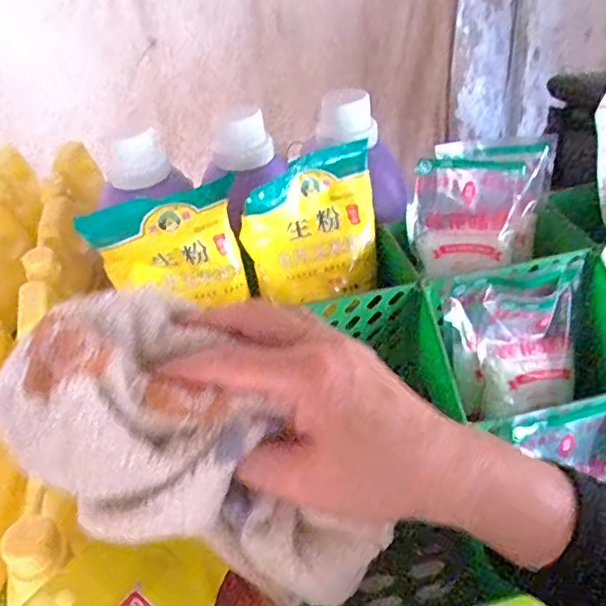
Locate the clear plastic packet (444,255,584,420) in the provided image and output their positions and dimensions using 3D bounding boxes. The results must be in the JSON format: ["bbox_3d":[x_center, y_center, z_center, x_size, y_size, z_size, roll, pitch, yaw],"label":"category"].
[{"bbox_3d":[0.186,0.043,0.519,0.120,0.141,0.045,-6,8,-3],"label":"clear plastic packet"}]

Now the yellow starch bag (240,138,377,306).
[{"bbox_3d":[0.009,-0.069,0.551,0.122,0.134,0.040,-7,8,-11],"label":"yellow starch bag"}]

